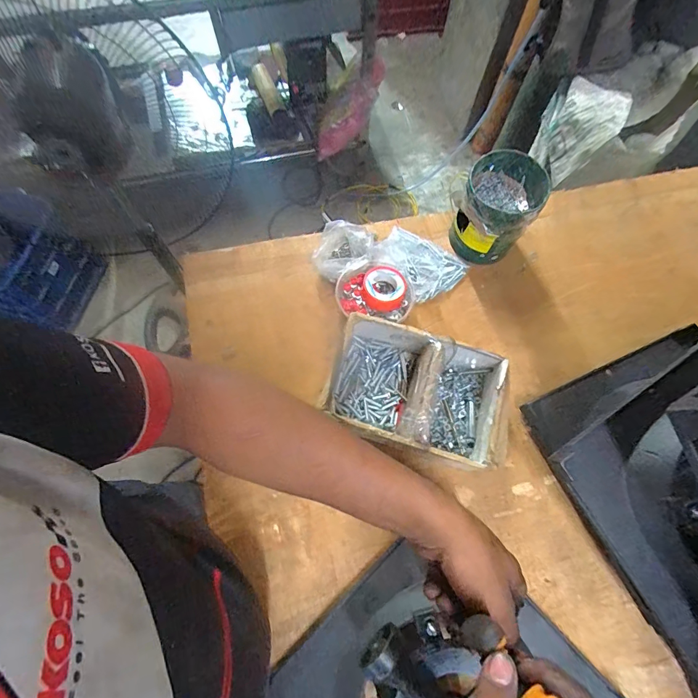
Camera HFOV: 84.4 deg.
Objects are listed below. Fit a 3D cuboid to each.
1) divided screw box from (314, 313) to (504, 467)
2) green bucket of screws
[{"bbox_3d":[0.090,0.054,0.516,0.222,0.092,0.161,16,70,4],"label":"divided screw box"},{"bbox_3d":[0.222,-0.209,0.595,0.099,0.125,0.112,18,70,5],"label":"green bucket of screws"}]

